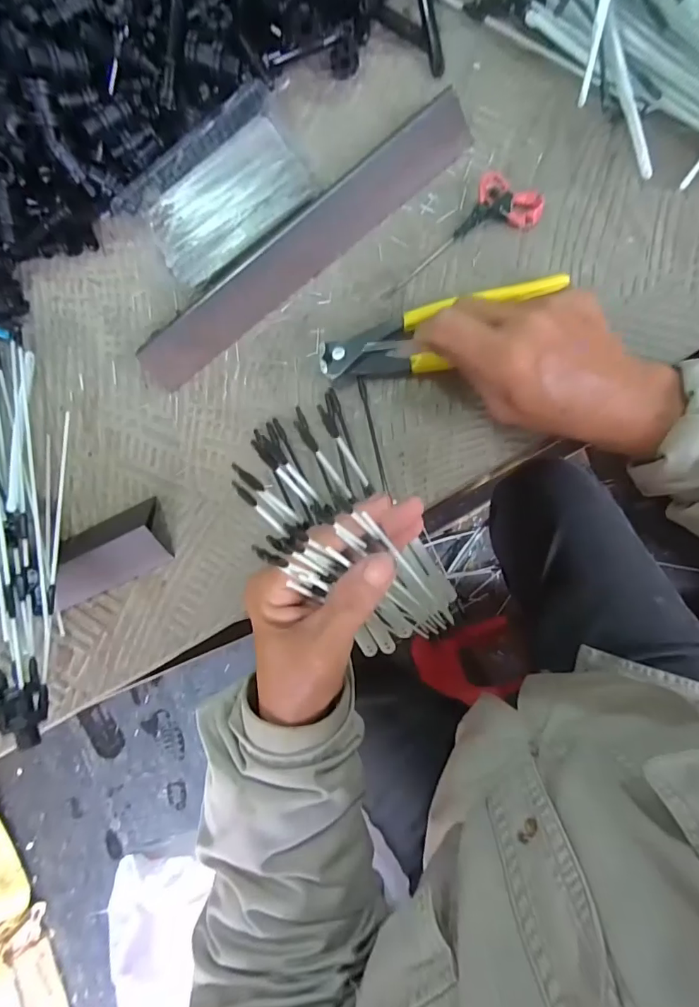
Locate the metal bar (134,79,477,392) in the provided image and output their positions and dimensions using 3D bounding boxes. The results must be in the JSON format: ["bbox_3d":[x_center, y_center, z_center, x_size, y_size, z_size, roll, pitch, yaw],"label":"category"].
[{"bbox_3d":[-0.036,-0.184,0.339,0.279,0.020,0.033,-37,78,7],"label":"metal bar"}]

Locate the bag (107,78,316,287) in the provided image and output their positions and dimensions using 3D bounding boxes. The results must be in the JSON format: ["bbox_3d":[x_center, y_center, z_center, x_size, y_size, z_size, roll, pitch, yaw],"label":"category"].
[{"bbox_3d":[-0.097,-0.234,0.361,0.135,0.021,0.096,-32,78,8],"label":"bag"}]

